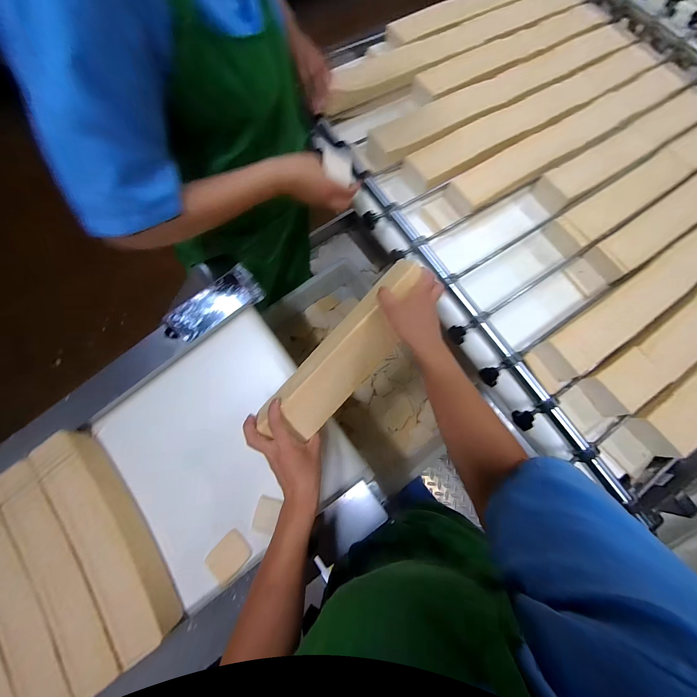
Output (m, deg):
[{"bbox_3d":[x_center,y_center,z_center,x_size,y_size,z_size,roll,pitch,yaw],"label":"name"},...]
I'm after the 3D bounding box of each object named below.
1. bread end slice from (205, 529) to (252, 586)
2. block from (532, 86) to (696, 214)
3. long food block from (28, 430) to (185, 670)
[{"bbox_3d":[-0.208,0.364,0.530,0.058,0.022,0.076,44,77,10],"label":"bread end slice"},{"bbox_3d":[0.608,-0.436,0.671,0.524,0.050,0.091,-31,75,-10],"label":"block"},{"bbox_3d":[-0.411,0.310,0.505,0.105,0.052,0.382,-35,78,-11],"label":"long food block"}]

